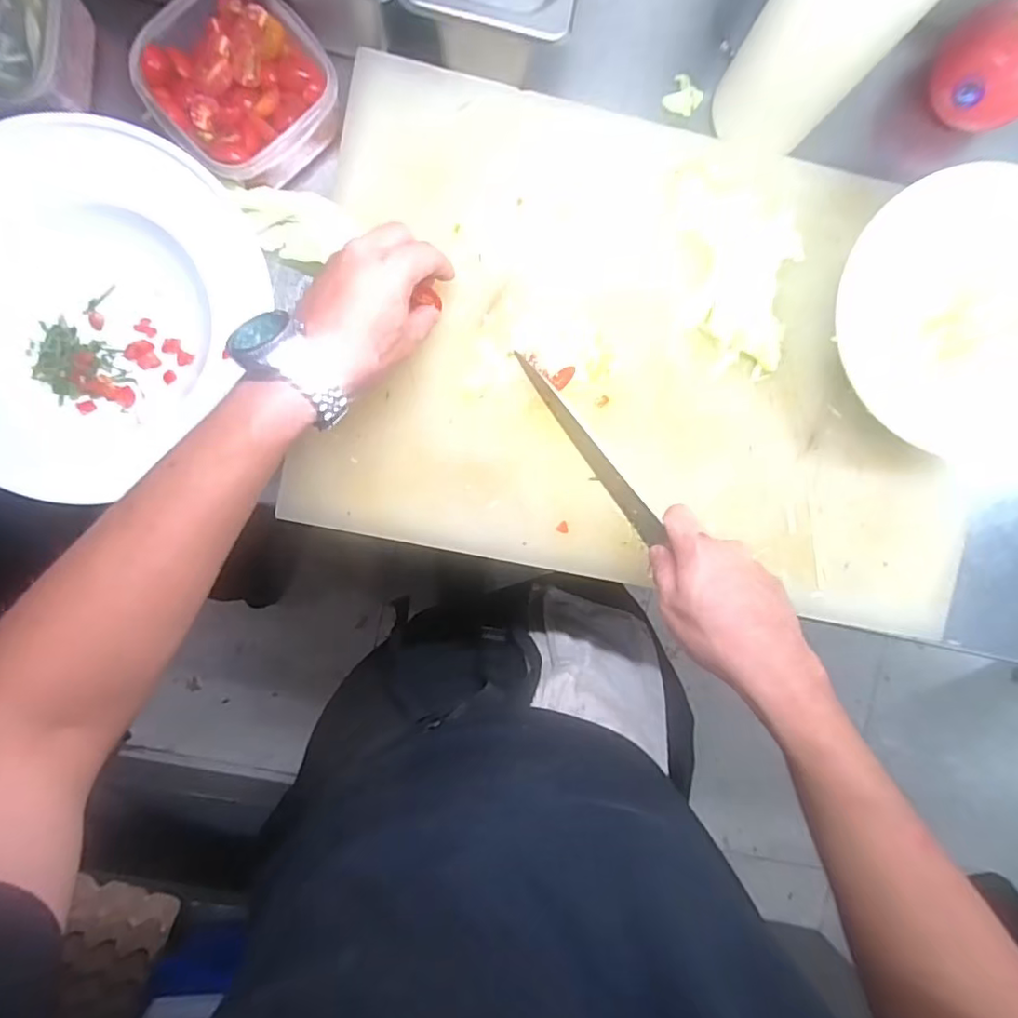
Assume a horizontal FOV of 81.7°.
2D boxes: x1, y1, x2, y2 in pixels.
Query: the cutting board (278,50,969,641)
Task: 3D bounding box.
[{"bbox_3d":[0.120,-0.121,0.464,0.512,0.044,0.352,11,95,-3],"label":"cutting board"}]

